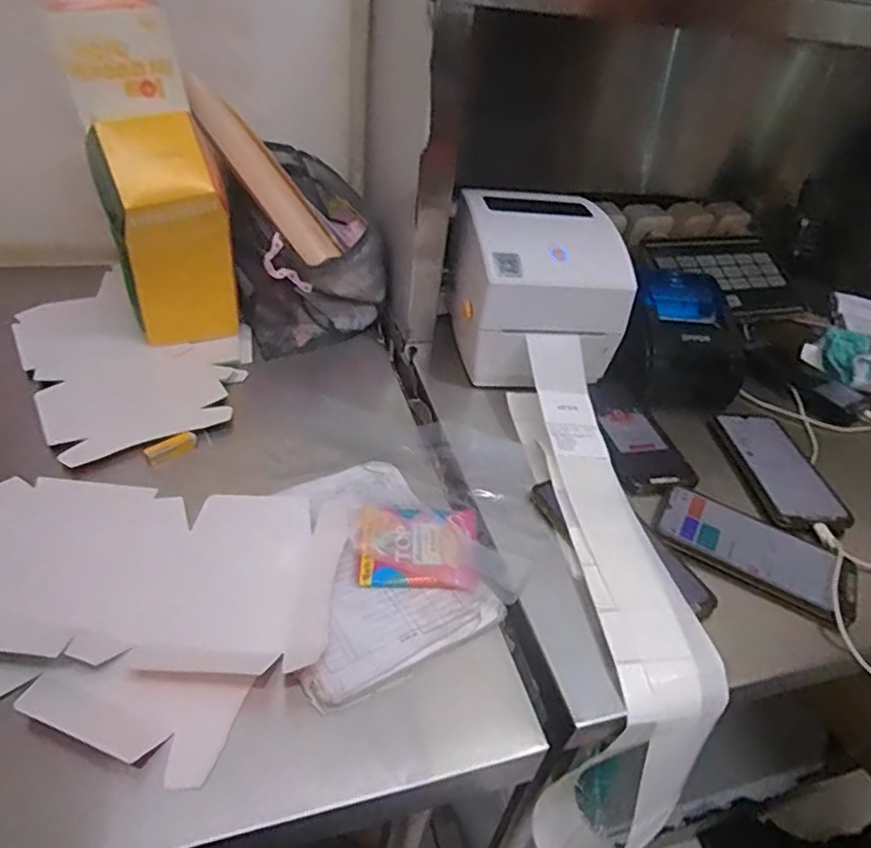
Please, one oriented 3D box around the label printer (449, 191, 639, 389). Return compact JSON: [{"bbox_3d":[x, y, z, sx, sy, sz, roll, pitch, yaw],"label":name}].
[{"bbox_3d":[0.117,-0.154,0.734,0.178,0.176,0.200,-1,39,-10],"label":"label printer"}]

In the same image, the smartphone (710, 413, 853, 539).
[{"bbox_3d":[0.366,0.044,0.655,0.085,0.010,0.177,3,39,-5],"label":"smartphone"}]

